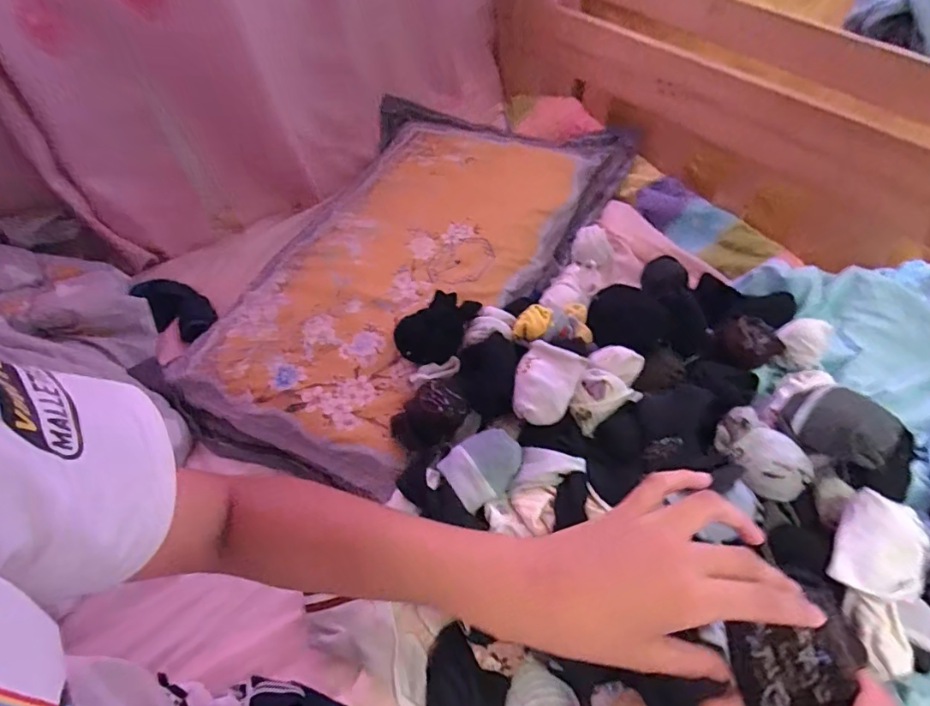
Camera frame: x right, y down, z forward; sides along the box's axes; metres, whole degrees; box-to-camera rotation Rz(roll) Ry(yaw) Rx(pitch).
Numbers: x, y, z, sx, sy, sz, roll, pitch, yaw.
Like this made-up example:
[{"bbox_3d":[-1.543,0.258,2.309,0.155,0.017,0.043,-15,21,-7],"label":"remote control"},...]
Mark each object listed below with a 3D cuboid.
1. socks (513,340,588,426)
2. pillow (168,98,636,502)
[{"bbox_3d":[0.088,0.035,0.541,0.065,0.043,0.082,20,54,20],"label":"socks"},{"bbox_3d":[-0.071,-0.149,0.773,0.485,0.102,0.732,16,53,17],"label":"pillow"}]

